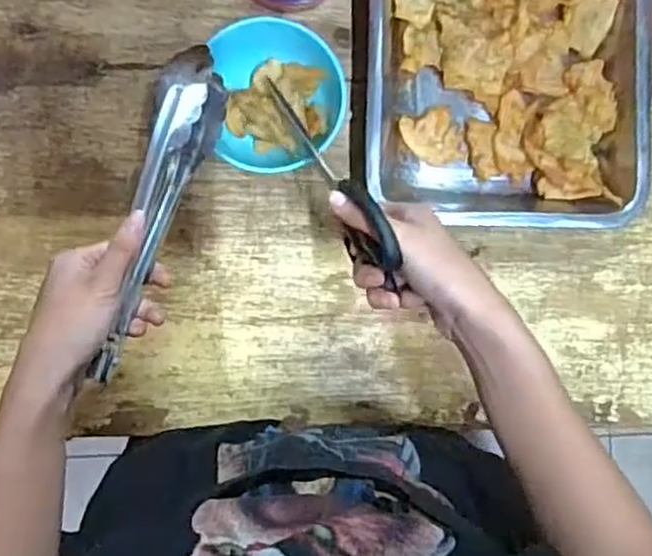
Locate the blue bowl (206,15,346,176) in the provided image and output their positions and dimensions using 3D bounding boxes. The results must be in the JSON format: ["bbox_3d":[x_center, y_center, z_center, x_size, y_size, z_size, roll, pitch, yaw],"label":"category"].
[{"bbox_3d":[-0.035,-0.135,0.541,0.095,0.060,0.107,-3,89,-5],"label":"blue bowl"}]

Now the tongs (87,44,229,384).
[{"bbox_3d":[-0.108,-0.042,0.454,0.036,0.058,0.215,16,82,-4],"label":"tongs"}]

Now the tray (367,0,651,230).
[{"bbox_3d":[0.141,-0.183,0.560,0.216,0.050,0.279,1,89,-5],"label":"tray"}]

